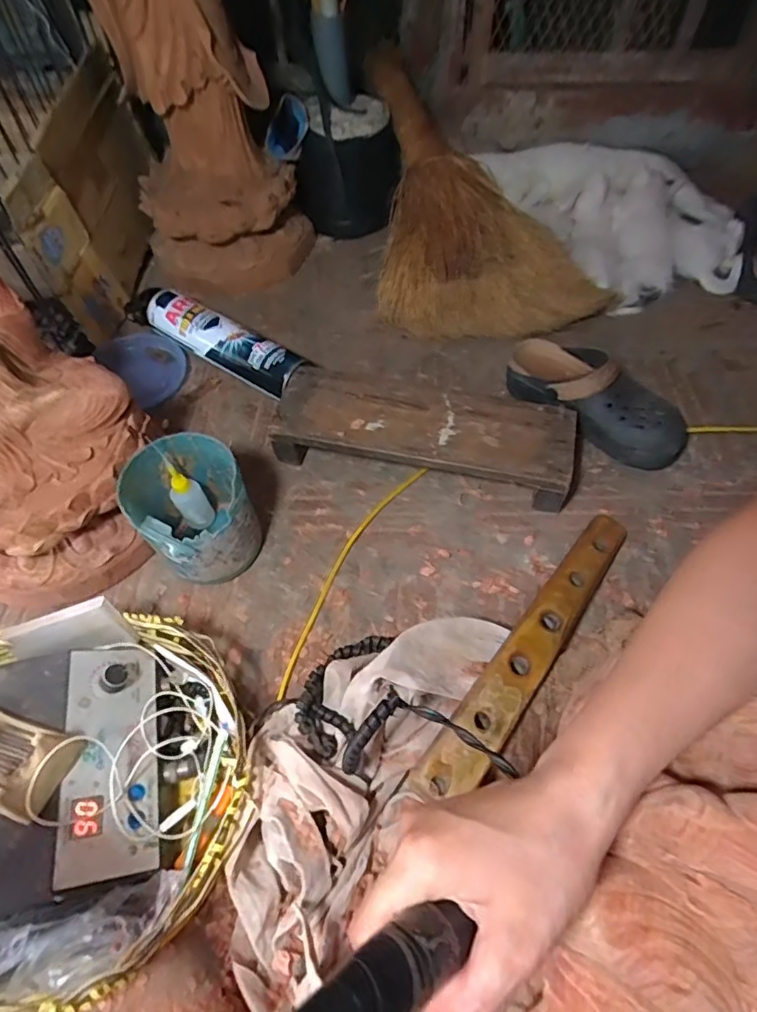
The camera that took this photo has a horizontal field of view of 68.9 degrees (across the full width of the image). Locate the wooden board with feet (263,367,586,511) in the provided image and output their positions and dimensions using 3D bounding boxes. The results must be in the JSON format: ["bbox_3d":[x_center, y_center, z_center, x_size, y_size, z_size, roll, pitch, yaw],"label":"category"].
[{"bbox_3d":[0.052,-0.079,0.643,0.334,0.067,0.112,11,58,9],"label":"wooden board with feet"}]

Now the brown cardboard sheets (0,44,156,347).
[{"bbox_3d":[-0.362,-0.398,0.726,0.032,0.213,0.313,2,57,3],"label":"brown cardboard sheets"}]

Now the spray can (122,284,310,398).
[{"bbox_3d":[-0.219,-0.224,0.723,0.292,0.050,0.055,29,62,19],"label":"spray can"}]

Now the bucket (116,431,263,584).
[{"bbox_3d":[-0.185,0.006,0.557,0.104,0.116,0.114,-1,57,1],"label":"bucket"}]

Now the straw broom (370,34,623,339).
[{"bbox_3d":[0.075,-0.403,0.780,0.249,0.041,0.468,-36,85,0],"label":"straw broom"}]

